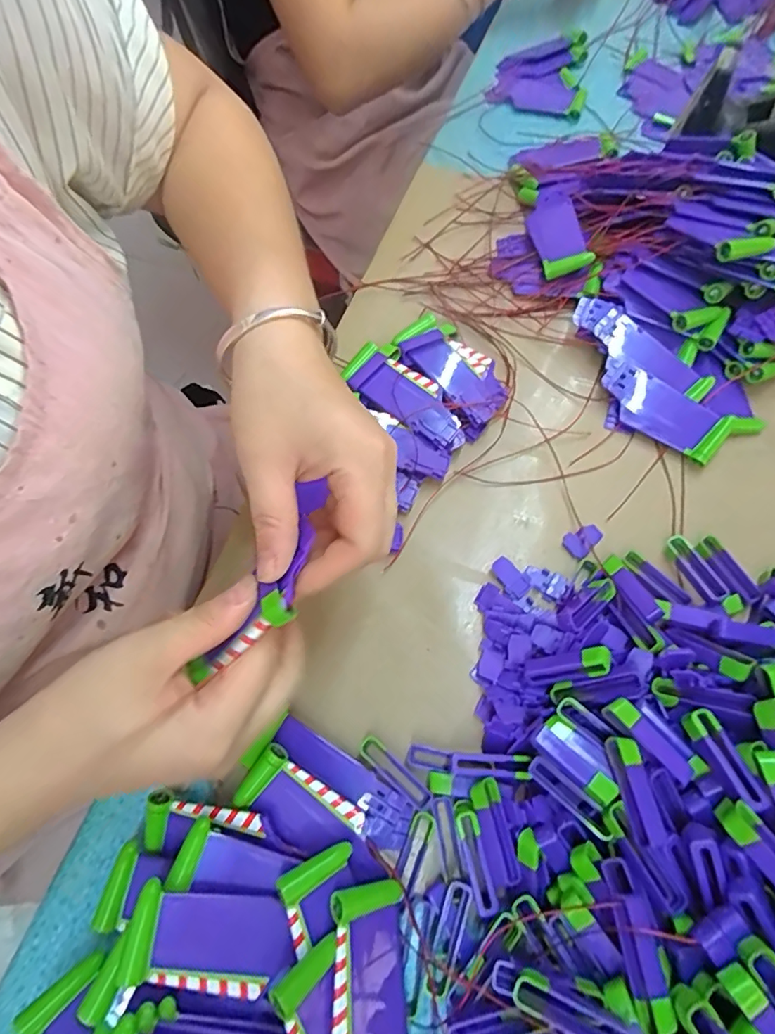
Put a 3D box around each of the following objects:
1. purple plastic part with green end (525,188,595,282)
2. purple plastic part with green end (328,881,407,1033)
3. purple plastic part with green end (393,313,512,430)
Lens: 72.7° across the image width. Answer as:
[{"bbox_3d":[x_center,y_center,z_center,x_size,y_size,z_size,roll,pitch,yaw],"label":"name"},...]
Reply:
[{"bbox_3d":[0.137,-0.232,0.428,0.036,0.005,0.083,-17,67,15],"label":"purple plastic part with green end"},{"bbox_3d":[-0.008,0.226,0.237,0.039,0.014,0.100,17,59,-36],"label":"purple plastic part with green end"},{"bbox_3d":[0.048,-0.107,0.381,0.085,0.011,0.044,45,73,5],"label":"purple plastic part with green end"}]

